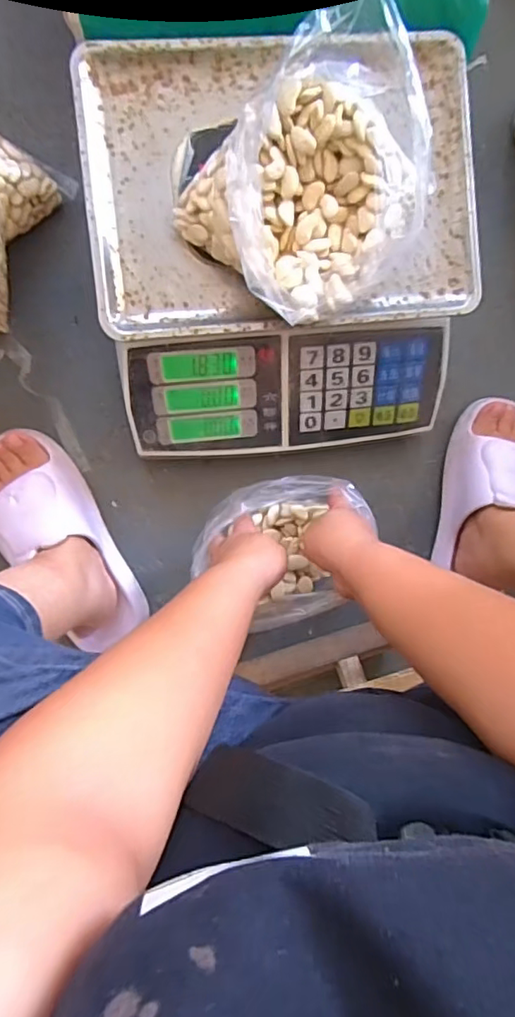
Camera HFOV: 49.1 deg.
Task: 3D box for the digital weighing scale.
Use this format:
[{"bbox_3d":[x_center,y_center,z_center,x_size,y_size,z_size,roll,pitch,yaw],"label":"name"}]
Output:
[{"bbox_3d":[0.021,-0.230,0.548,0.335,0.130,0.339,-5,92,-6],"label":"digital weighing scale"}]

